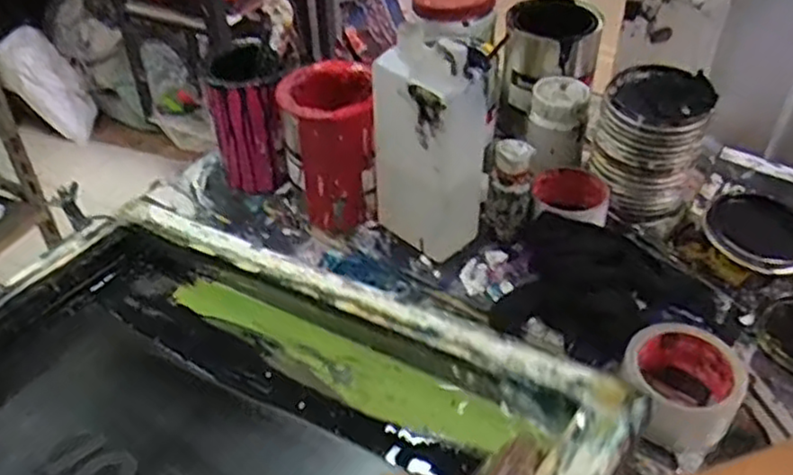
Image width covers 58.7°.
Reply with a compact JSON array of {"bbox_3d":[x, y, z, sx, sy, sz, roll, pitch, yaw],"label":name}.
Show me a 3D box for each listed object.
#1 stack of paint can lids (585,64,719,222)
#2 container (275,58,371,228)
[{"bbox_3d":[0.257,-0.100,0.728,0.104,0.128,0.095,13,44,16],"label":"stack of paint can lids"},{"bbox_3d":[-0.070,-0.097,0.743,0.093,0.135,0.109,-3,42,-1],"label":"container"}]

